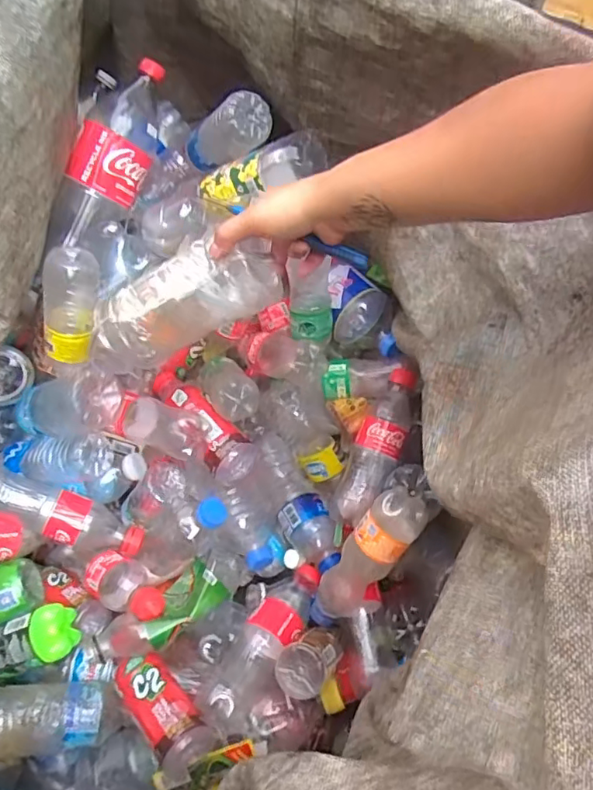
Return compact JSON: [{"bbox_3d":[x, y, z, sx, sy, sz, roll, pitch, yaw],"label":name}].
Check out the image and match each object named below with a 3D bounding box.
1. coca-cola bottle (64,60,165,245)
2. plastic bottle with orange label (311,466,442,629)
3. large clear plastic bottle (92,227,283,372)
[{"bbox_3d":[-0.234,-0.306,0.737,0.083,0.082,0.262,23,88,11],"label":"coca-cola bottle"},{"bbox_3d":[0.076,0.165,0.597,0.057,0.066,0.187,37,109,18],"label":"plastic bottle with orange label"},{"bbox_3d":[-0.117,-0.084,0.540,0.195,0.077,0.079,-24,58,19],"label":"large clear plastic bottle"}]

